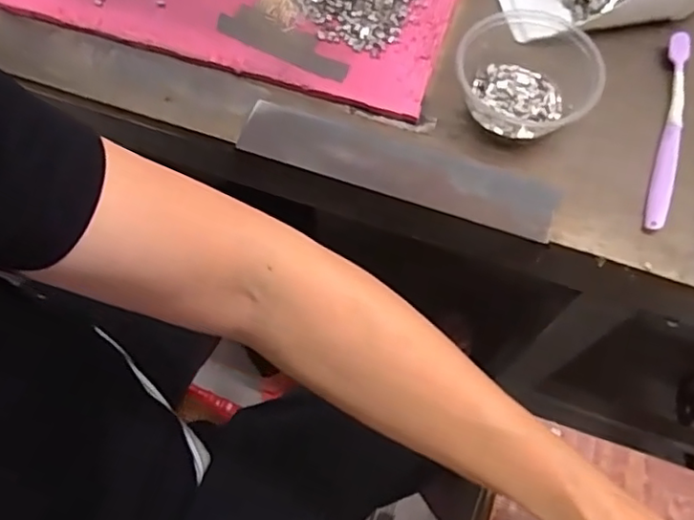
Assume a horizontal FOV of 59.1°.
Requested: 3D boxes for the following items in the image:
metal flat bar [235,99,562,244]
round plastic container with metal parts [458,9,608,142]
[{"bbox_3d":[0.038,-0.073,0.473,0.245,0.008,0.051,18,66,7],"label":"metal flat bar"},{"bbox_3d":[0.147,-0.147,0.487,0.104,0.047,0.116,39,70,16],"label":"round plastic container with metal parts"}]

